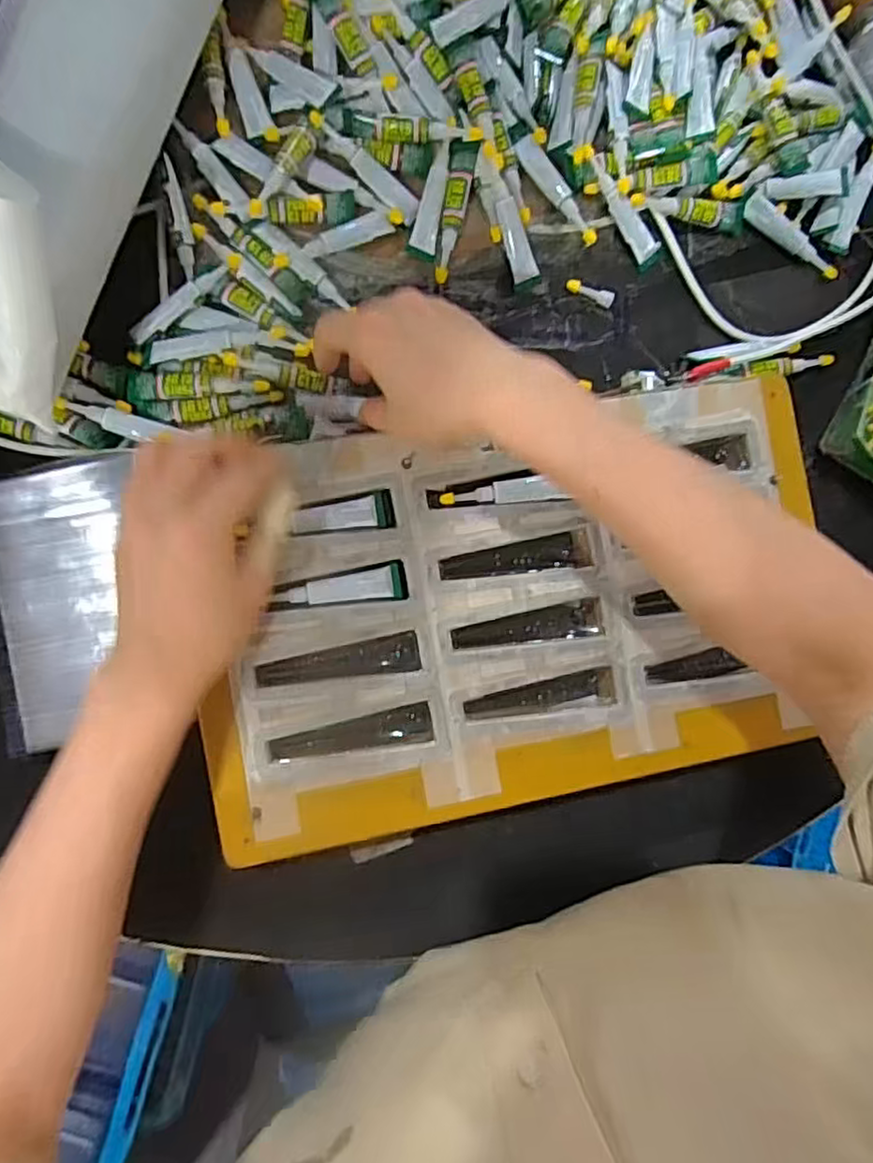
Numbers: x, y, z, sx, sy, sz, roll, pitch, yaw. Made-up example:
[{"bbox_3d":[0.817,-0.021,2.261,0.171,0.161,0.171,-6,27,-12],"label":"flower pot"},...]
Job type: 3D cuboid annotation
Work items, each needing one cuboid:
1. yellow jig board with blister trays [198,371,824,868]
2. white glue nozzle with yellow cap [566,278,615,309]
[{"bbox_3d":[0.052,0.015,0.394,0.369,0.028,0.221,-10,84,-7],"label":"yellow jig board with blister trays"},{"bbox_3d":[0.103,-0.192,0.443,0.033,0.007,0.009,26,85,-6],"label":"white glue nozzle with yellow cap"}]

